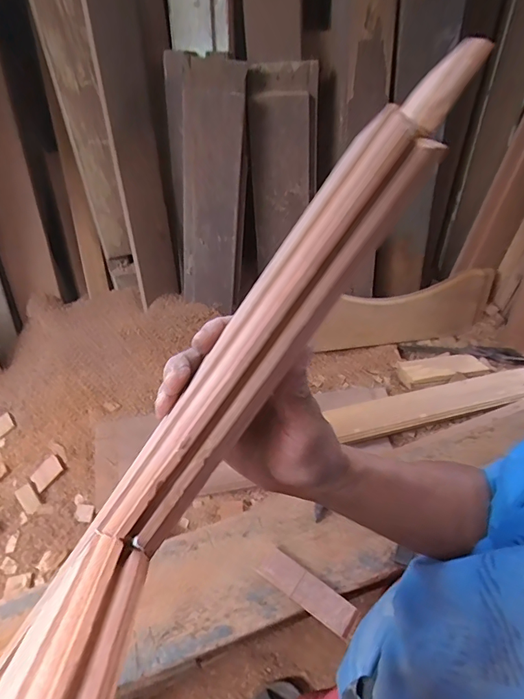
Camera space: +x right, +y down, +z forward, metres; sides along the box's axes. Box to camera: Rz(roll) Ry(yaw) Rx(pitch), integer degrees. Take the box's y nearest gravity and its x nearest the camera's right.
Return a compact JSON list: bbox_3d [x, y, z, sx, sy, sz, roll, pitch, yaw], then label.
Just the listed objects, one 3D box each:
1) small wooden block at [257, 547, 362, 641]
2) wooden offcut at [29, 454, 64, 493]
[{"bbox_3d":[0.072,0.376,0.692,0.164,0.012,0.047,29,61,24],"label":"small wooden block"},{"bbox_3d":[-0.485,0.276,0.999,0.084,0.010,0.052,-44,70,9],"label":"wooden offcut"}]

